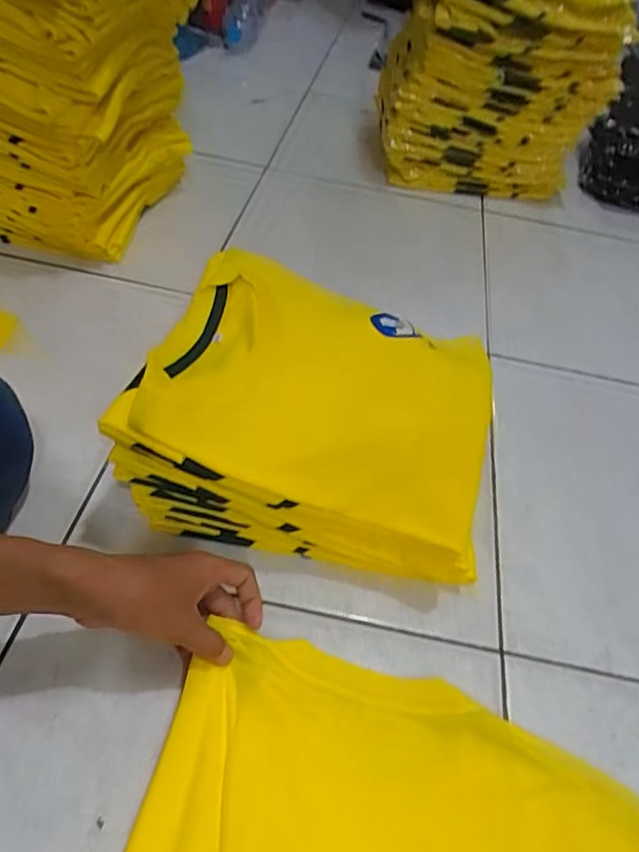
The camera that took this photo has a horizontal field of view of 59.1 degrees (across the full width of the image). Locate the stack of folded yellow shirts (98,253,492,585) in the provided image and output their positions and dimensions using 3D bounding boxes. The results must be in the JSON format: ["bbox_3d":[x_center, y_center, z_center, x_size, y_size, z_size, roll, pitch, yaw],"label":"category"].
[{"bbox_3d":[0.000,-0.010,0.549,0.299,0.148,0.233,11,49,3],"label":"stack of folded yellow shirts"}]

